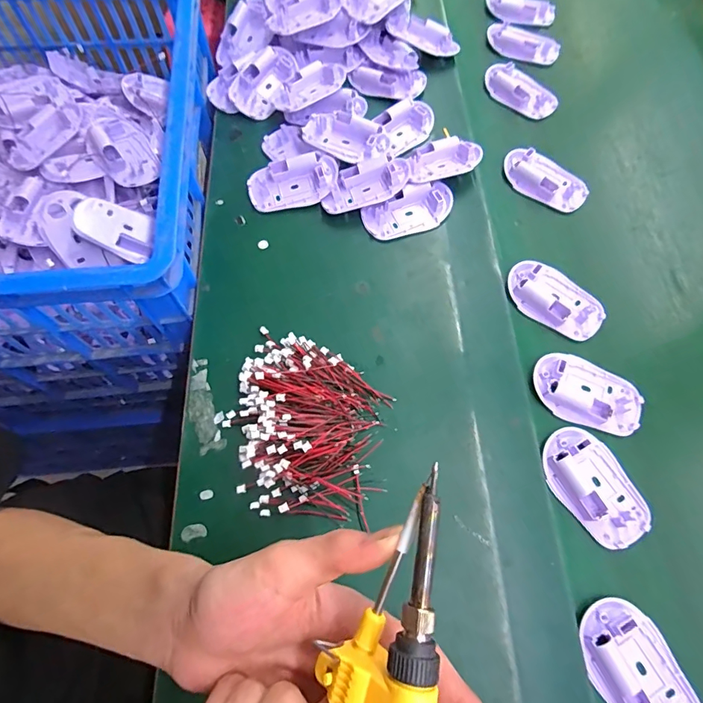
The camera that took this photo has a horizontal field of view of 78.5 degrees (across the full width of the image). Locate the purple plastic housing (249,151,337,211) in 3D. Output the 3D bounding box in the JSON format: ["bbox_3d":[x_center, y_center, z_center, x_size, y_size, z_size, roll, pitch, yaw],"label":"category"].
[{"bbox_3d":[-0.062,-0.182,0.465,0.096,0.023,0.051,-12,69,-5],"label":"purple plastic housing"}]

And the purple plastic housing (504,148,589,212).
[{"bbox_3d":[0.215,-0.192,0.481,0.096,0.016,0.052,35,73,13],"label":"purple plastic housing"}]

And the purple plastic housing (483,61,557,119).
[{"bbox_3d":[0.213,-0.328,0.538,0.094,0.017,0.053,33,72,12],"label":"purple plastic housing"}]

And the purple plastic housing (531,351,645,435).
[{"bbox_3d":[0.210,0.034,0.381,0.091,0.010,0.061,17,70,6],"label":"purple plastic housing"}]

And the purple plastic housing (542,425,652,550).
[{"bbox_3d":[0.202,0.110,0.355,0.063,0.016,0.096,-31,72,-11],"label":"purple plastic housing"}]

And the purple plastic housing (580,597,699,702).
[{"bbox_3d":[0.205,0.230,0.303,0.060,0.012,0.093,-24,71,-9],"label":"purple plastic housing"}]

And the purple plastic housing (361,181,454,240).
[{"bbox_3d":[0.063,-0.148,0.454,0.097,0.017,0.045,-19,70,-7],"label":"purple plastic housing"}]

